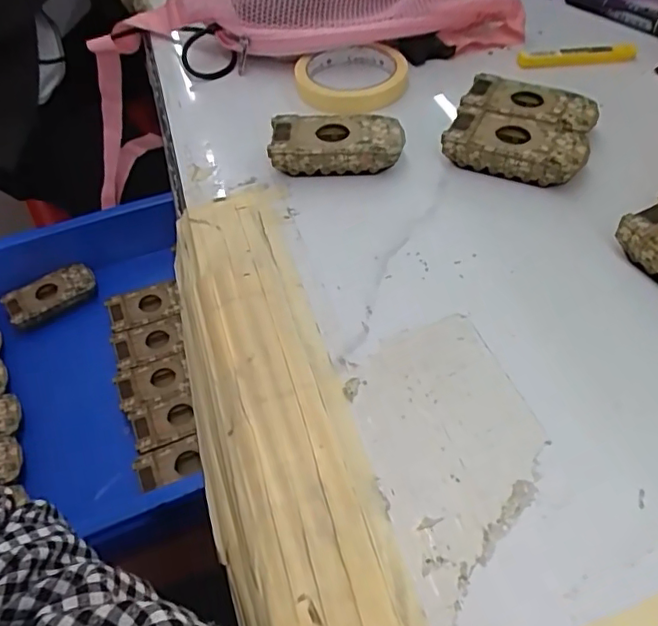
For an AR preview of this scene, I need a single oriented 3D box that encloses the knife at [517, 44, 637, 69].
[{"bbox_3d":[0.223,-0.232,0.505,0.100,0.008,0.016,-2,50,3],"label":"knife"}]

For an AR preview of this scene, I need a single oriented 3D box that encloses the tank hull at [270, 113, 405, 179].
[{"bbox_3d":[0.006,-0.124,0.420,0.094,0.028,0.044,0,51,4],"label":"tank hull"}]

